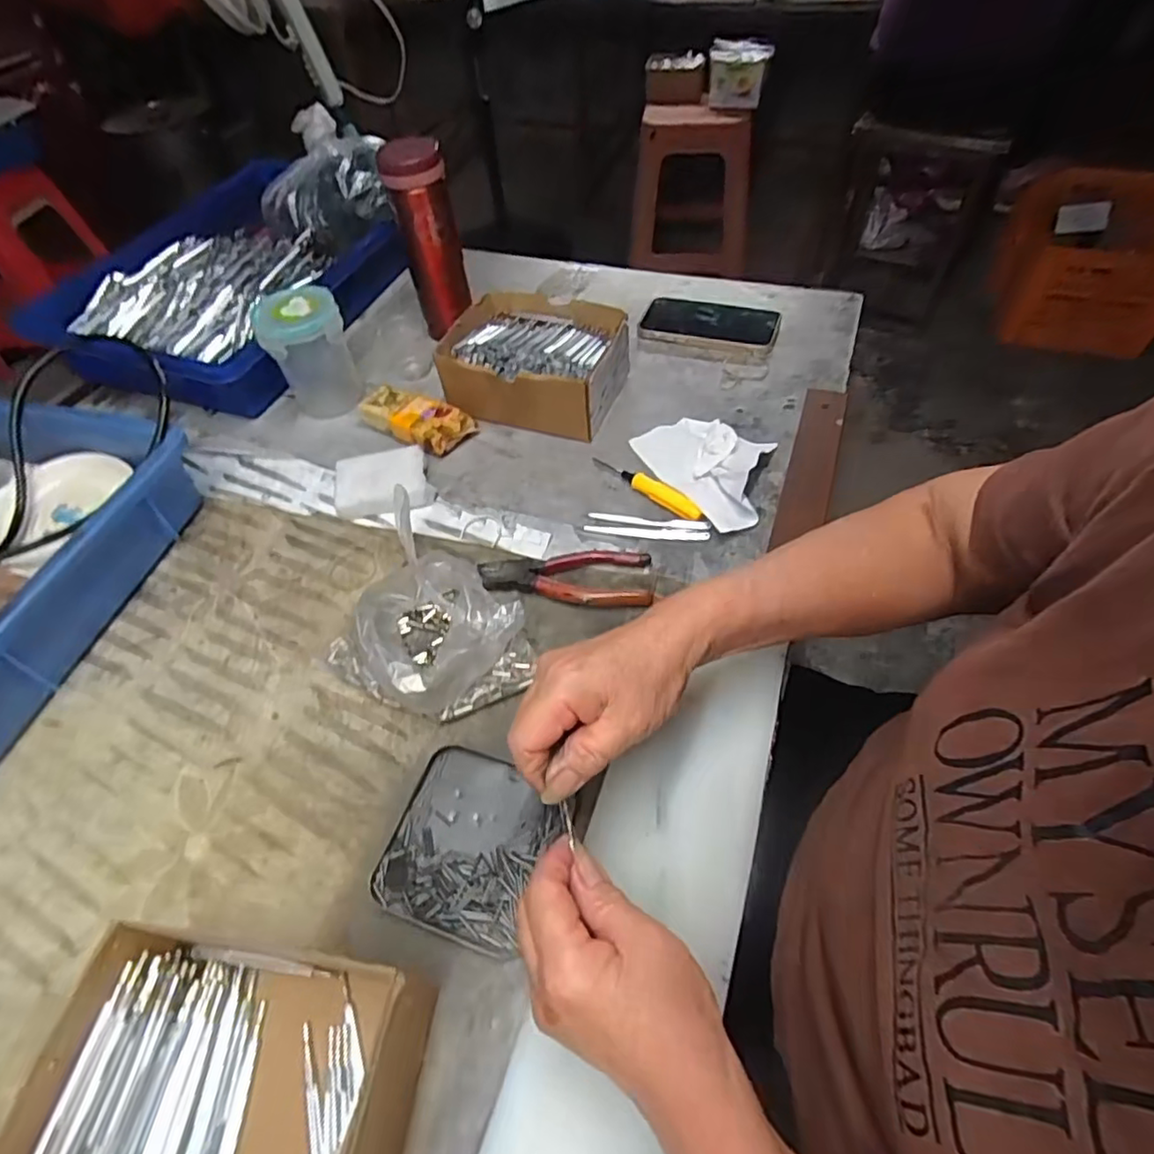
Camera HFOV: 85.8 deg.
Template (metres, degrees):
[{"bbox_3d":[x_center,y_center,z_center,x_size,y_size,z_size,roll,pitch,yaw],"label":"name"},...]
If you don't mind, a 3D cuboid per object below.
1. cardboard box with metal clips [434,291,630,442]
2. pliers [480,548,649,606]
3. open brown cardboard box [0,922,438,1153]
[{"bbox_3d":[-0.038,-0.216,0.619,0.165,0.065,0.128,14,55,13],"label":"cardboard box with metal clips"},{"bbox_3d":[-0.009,-0.002,0.489,0.132,0.014,0.050,4,53,6],"label":"pliers"},{"bbox_3d":[-0.156,0.234,0.283,0.156,0.063,0.109,6,53,7],"label":"open brown cardboard box"}]

